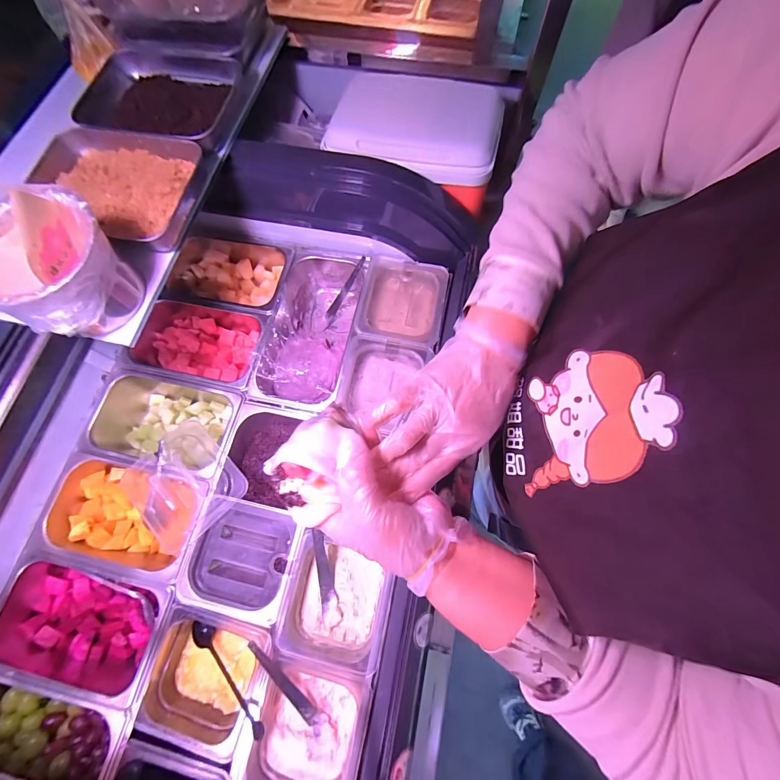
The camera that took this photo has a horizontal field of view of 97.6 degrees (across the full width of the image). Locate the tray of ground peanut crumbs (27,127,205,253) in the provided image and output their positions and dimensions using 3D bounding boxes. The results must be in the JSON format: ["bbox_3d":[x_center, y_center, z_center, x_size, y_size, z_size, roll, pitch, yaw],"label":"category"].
[{"bbox_3d":[-0.423,-0.307,0.523,0.237,0.044,0.181,7,73,5],"label":"tray of ground peanut crumbs"}]

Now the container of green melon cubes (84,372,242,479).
[{"bbox_3d":[-0.418,0.065,0.650,0.283,0.094,0.161,9,73,5],"label":"container of green melon cubes"}]

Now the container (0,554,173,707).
[{"bbox_3d":[-0.485,0.367,0.549,0.267,0.085,0.159,12,73,6],"label":"container"}]

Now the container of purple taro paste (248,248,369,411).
[{"bbox_3d":[-0.150,-0.117,0.709,0.162,0.102,0.341,9,73,5],"label":"container of purple taro paste"}]

